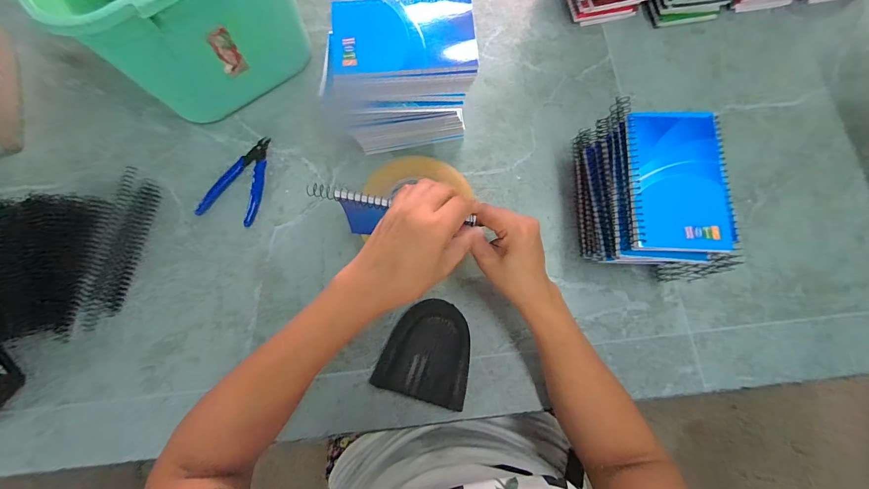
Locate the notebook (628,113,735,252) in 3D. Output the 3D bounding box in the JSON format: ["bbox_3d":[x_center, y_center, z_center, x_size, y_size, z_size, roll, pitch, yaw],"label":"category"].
[{"bbox_3d":[0.226,-0.060,0.341,0.084,0.011,0.131,2,77,1],"label":"notebook"}]

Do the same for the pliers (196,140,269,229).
[{"bbox_3d":[-0.252,-0.087,0.480,0.077,0.006,0.118,18,77,5],"label":"pliers"}]

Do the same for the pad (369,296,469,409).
[{"bbox_3d":[-0.005,0.117,0.413,0.096,0.025,0.103,15,77,4],"label":"pad"}]

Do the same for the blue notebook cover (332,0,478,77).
[{"bbox_3d":[-0.029,-0.194,0.339,0.130,0.007,0.078,-4,76,0],"label":"blue notebook cover"}]

